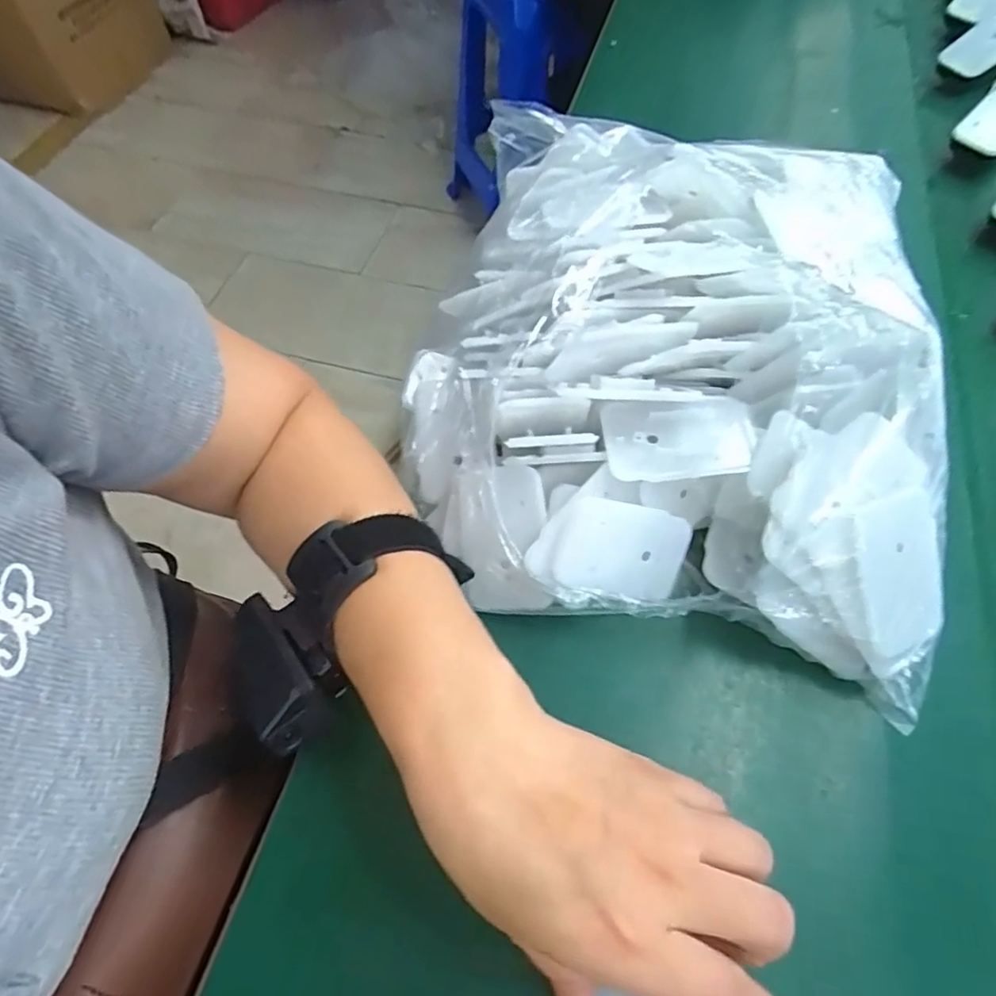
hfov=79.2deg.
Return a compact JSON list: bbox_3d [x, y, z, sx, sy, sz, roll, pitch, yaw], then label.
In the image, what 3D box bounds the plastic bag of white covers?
[{"bbox_3d":[0.091,-0.082,0.313,0.259,0.102,0.284,14,61,9],"label":"plastic bag of white covers"}]

